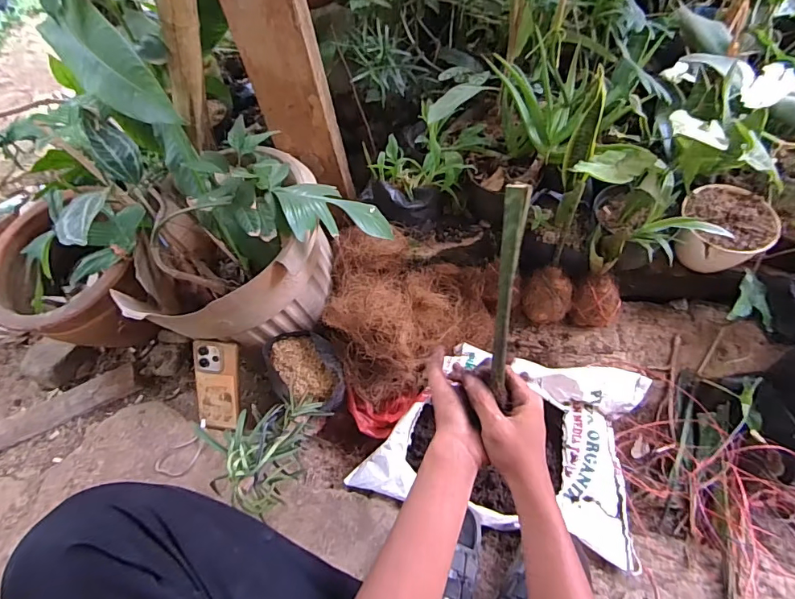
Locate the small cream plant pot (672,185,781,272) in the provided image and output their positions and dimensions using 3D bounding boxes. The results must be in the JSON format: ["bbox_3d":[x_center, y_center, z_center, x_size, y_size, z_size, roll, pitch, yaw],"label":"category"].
[{"bbox_3d":[0.571,-0.124,0.810,0.145,0.083,0.149,-3,55,4],"label":"small cream plant pot"}]

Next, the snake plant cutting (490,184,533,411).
[{"bbox_3d":[0.109,-0.001,0.460,0.020,0.221,0.012,5,19,9],"label":"snake plant cutting"}]

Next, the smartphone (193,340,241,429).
[{"bbox_3d":[-0.312,0.150,0.800,0.077,0.161,0.017,6,15,10],"label":"smartphone"}]

